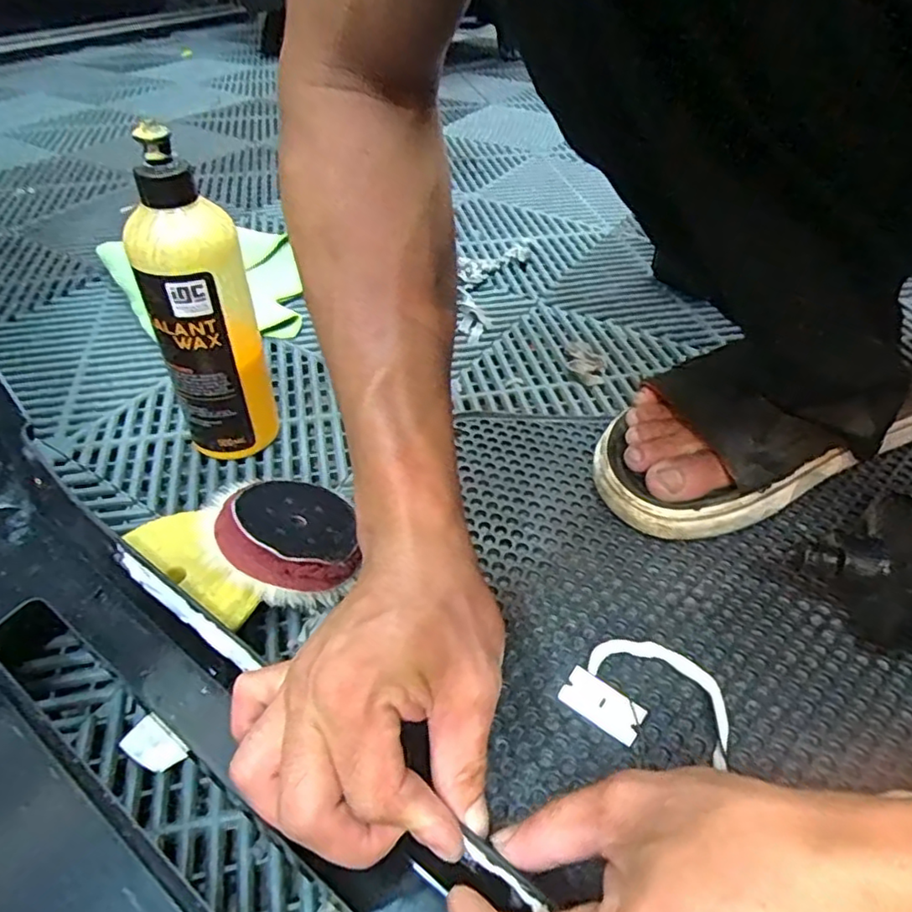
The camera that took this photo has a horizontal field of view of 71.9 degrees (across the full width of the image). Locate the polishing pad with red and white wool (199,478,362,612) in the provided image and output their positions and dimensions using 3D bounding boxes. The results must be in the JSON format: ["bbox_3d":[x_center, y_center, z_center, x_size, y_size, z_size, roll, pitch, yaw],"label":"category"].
[{"bbox_3d":[-0.103,0.049,0.382,0.089,0.032,0.087,-6,46,-43],"label":"polishing pad with red and white wool"}]

